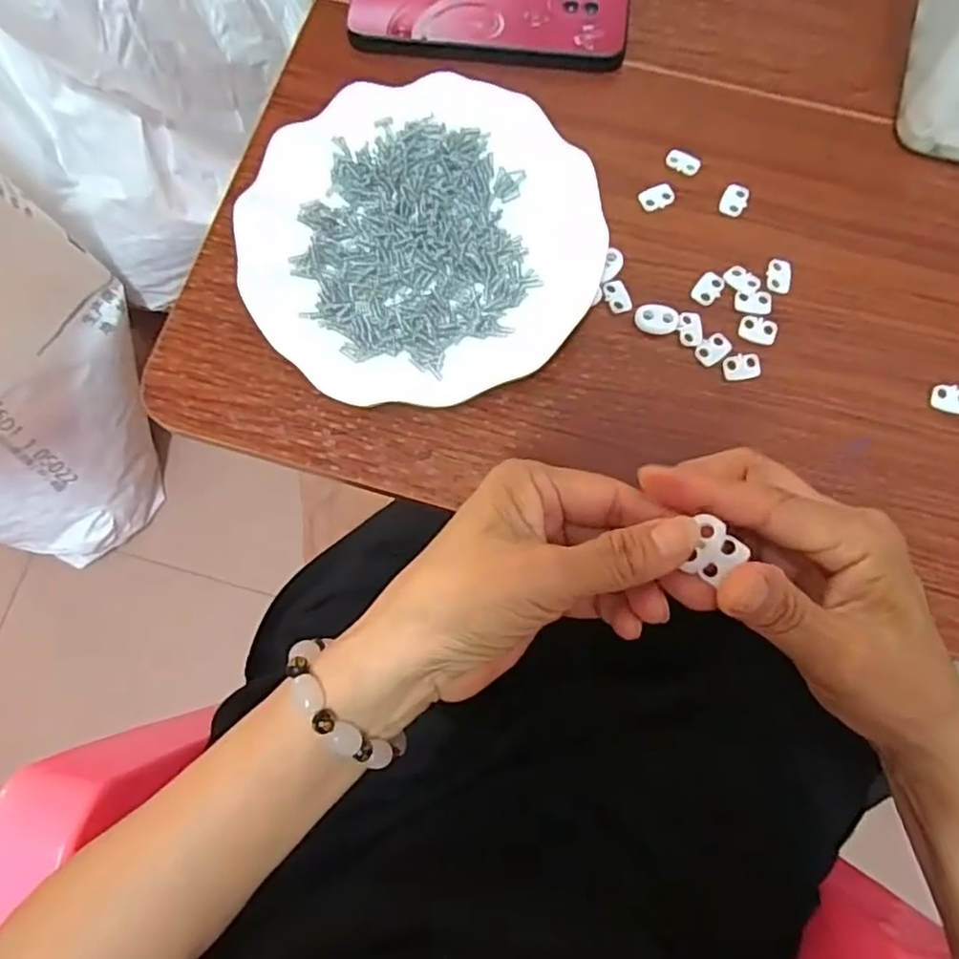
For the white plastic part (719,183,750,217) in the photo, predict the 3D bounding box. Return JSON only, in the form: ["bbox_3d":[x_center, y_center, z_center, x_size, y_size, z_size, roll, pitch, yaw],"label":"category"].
[{"bbox_3d":[0.143,-0.156,0.355,0.014,0.004,0.020,22,77,6],"label":"white plastic part"}]

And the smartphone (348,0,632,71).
[{"bbox_3d":[0.008,-0.291,0.387,0.164,0.015,0.079,6,76,2],"label":"smartphone"}]

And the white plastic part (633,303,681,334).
[{"bbox_3d":[0.094,-0.084,0.336,0.023,0.005,0.014,9,76,3],"label":"white plastic part"}]

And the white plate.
[{"bbox_3d":[-0.031,-0.125,0.339,0.179,0.024,0.179,0,76,1],"label":"white plate"}]

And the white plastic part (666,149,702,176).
[{"bbox_3d":[0.116,-0.180,0.361,0.020,0.004,0.011,24,77,6],"label":"white plastic part"}]

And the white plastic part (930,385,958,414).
[{"bbox_3d":[0.240,-0.041,0.324,0.019,0.004,0.014,12,76,4],"label":"white plastic part"}]

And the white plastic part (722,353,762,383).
[{"bbox_3d":[0.136,-0.059,0.329,0.020,0.004,0.013,-9,76,-1],"label":"white plastic part"}]

